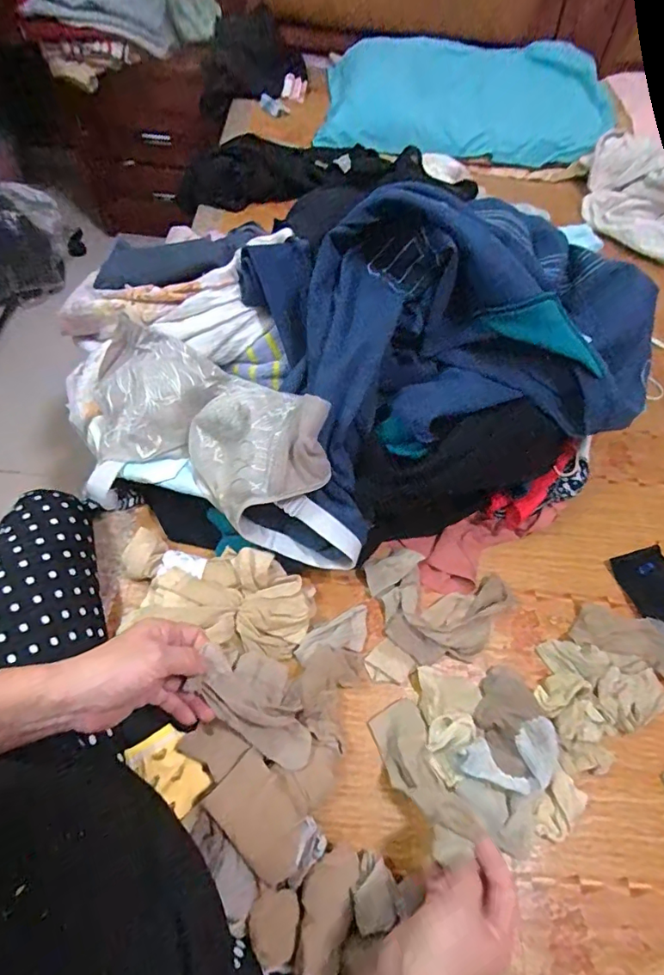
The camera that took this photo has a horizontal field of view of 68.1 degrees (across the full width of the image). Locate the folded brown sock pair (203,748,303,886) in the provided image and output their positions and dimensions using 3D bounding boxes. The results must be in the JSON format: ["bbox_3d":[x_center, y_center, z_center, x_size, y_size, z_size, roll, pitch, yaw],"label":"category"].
[{"bbox_3d":[-0.065,0.306,0.456,0.096,0.022,0.060,41,64,19],"label":"folded brown sock pair"}]

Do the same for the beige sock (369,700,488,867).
[{"bbox_3d":[0.091,0.292,0.495,0.057,0.032,0.164,-15,22,-13],"label":"beige sock"}]

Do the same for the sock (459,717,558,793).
[{"bbox_3d":[0.186,0.289,0.516,0.106,0.052,0.059,-12,60,-12],"label":"sock"}]

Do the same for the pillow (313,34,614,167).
[{"bbox_3d":[0.315,-0.983,1.208,0.643,0.147,0.354,6,58,-1],"label":"pillow"}]

